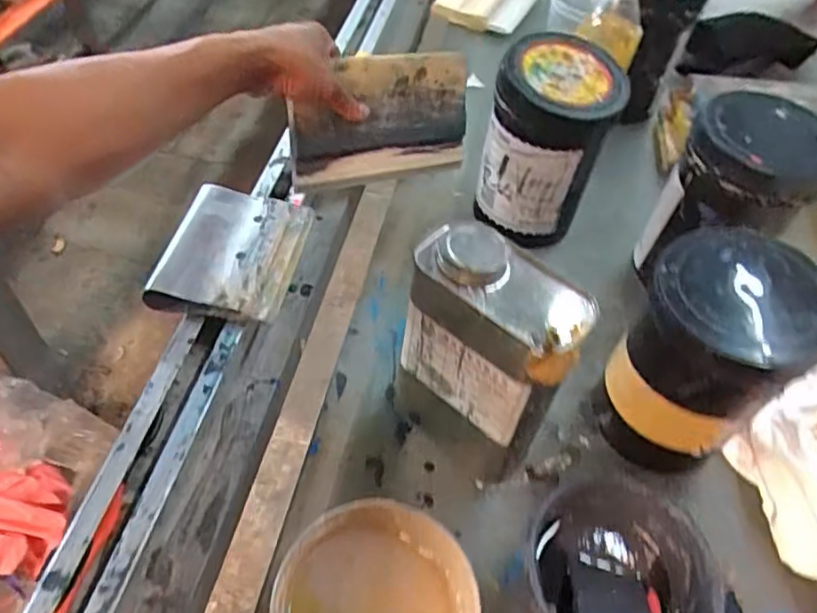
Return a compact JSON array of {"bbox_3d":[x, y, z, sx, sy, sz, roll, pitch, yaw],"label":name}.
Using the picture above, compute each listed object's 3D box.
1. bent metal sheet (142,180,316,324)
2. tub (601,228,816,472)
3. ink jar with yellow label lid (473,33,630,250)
[{"bbox_3d":[-0.147,-0.047,0.541,0.104,0.033,0.127,8,50,0],"label":"bent metal sheet"},{"bbox_3d":[0.208,0.040,0.461,0.103,0.179,0.091,36,56,22],"label":"tub"},{"bbox_3d":[0.126,-0.146,0.598,0.101,0.157,0.112,16,51,7],"label":"ink jar with yellow label lid"}]

